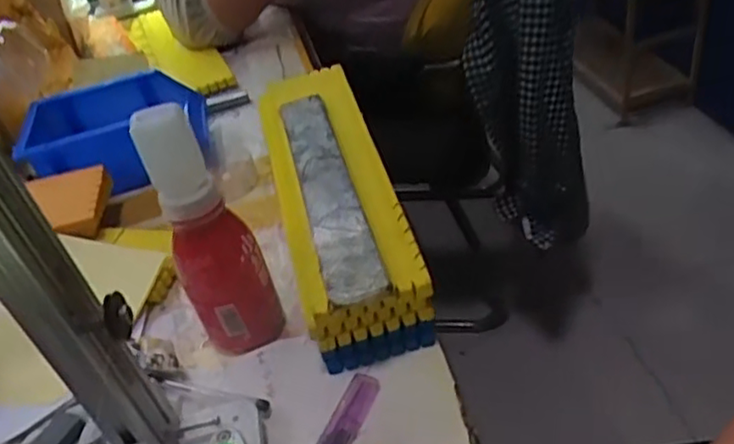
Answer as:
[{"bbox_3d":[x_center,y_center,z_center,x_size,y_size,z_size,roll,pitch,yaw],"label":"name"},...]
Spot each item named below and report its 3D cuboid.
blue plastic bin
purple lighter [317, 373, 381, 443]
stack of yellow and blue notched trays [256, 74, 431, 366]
[{"bbox_3d":[-0.262,-0.095,0.696,0.182,0.064,0.122,-17,38,-7],"label":"blue plastic bin"},{"bbox_3d":[-0.015,0.128,0.417,0.021,0.007,0.077,8,42,24],"label":"purple lighter"},{"bbox_3d":[-0.029,-0.029,0.570,0.089,0.069,0.342,-15,38,-5],"label":"stack of yellow and blue notched trays"}]

